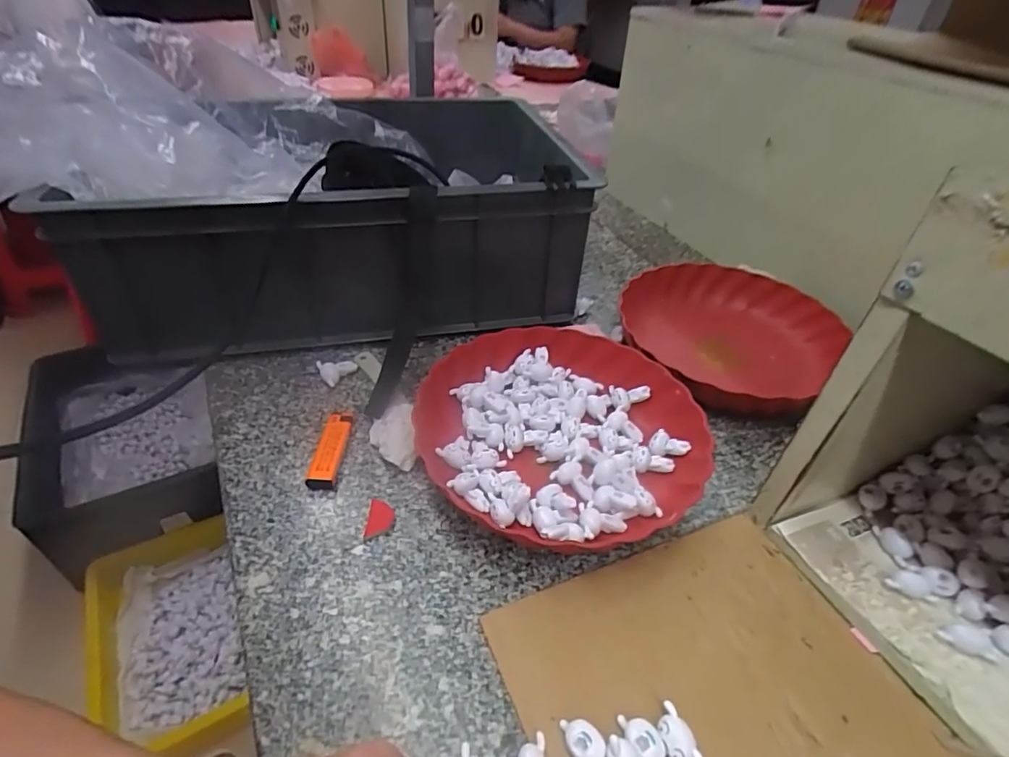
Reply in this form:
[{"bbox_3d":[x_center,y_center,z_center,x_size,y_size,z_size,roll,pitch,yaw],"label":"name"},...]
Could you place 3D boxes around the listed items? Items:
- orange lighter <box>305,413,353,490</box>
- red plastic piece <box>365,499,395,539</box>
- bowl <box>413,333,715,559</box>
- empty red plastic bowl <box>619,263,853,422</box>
[{"bbox_3d":[-0.149,0.059,0.469,0.022,0.016,0.085,3,40,-1],"label":"orange lighter"},{"bbox_3d":[-0.097,0.110,0.422,0.020,0.004,0.034,2,40,-2],"label":"red plastic piece"},{"bbox_3d":[0.055,0.044,0.475,0.228,0.056,0.218,2,40,-2],"label":"bowl"},{"bbox_3d":[0.231,-0.046,0.596,0.203,0.057,0.231,19,43,18],"label":"empty red plastic bowl"}]

